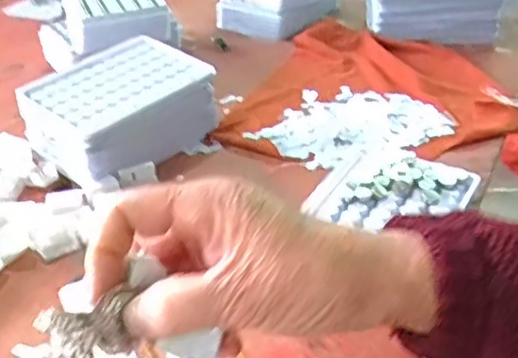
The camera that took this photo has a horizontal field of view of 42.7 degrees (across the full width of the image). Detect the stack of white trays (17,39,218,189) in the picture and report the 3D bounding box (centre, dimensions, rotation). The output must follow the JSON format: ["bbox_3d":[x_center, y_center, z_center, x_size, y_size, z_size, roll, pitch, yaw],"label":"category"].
[{"bbox_3d":[-0.114,-0.054,0.545,0.099,0.068,0.133,24,43,35],"label":"stack of white trays"}]

